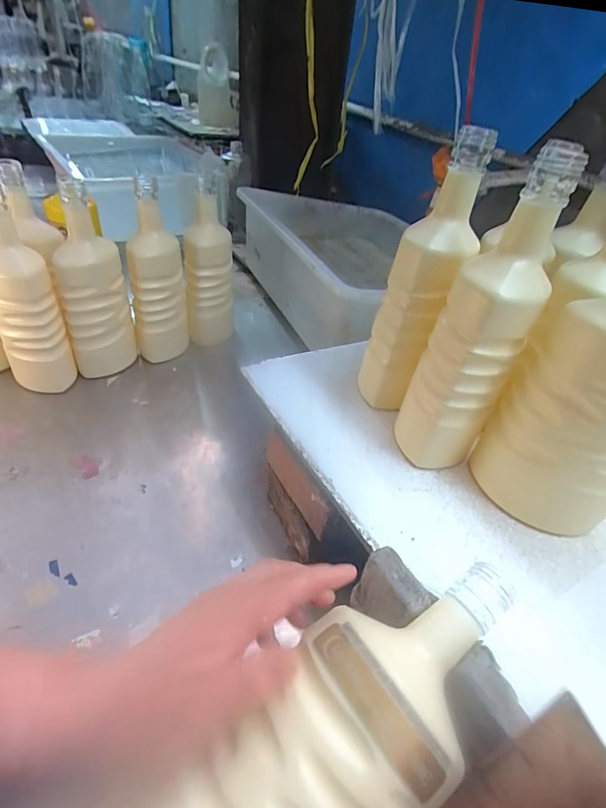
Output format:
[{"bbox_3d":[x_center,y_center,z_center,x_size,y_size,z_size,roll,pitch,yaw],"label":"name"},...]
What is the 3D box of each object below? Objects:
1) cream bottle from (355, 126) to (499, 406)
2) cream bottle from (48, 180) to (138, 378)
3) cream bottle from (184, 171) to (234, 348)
[{"bbox_3d":[0.110,-0.105,0.408,0.075,0.253,0.082,15,43,9],"label":"cream bottle"},{"bbox_3d":[-0.296,-0.158,0.589,0.087,0.257,0.071,-18,46,-27],"label":"cream bottle"},{"bbox_3d":[-0.151,-0.208,0.676,0.072,0.245,0.062,0,40,-9],"label":"cream bottle"}]

